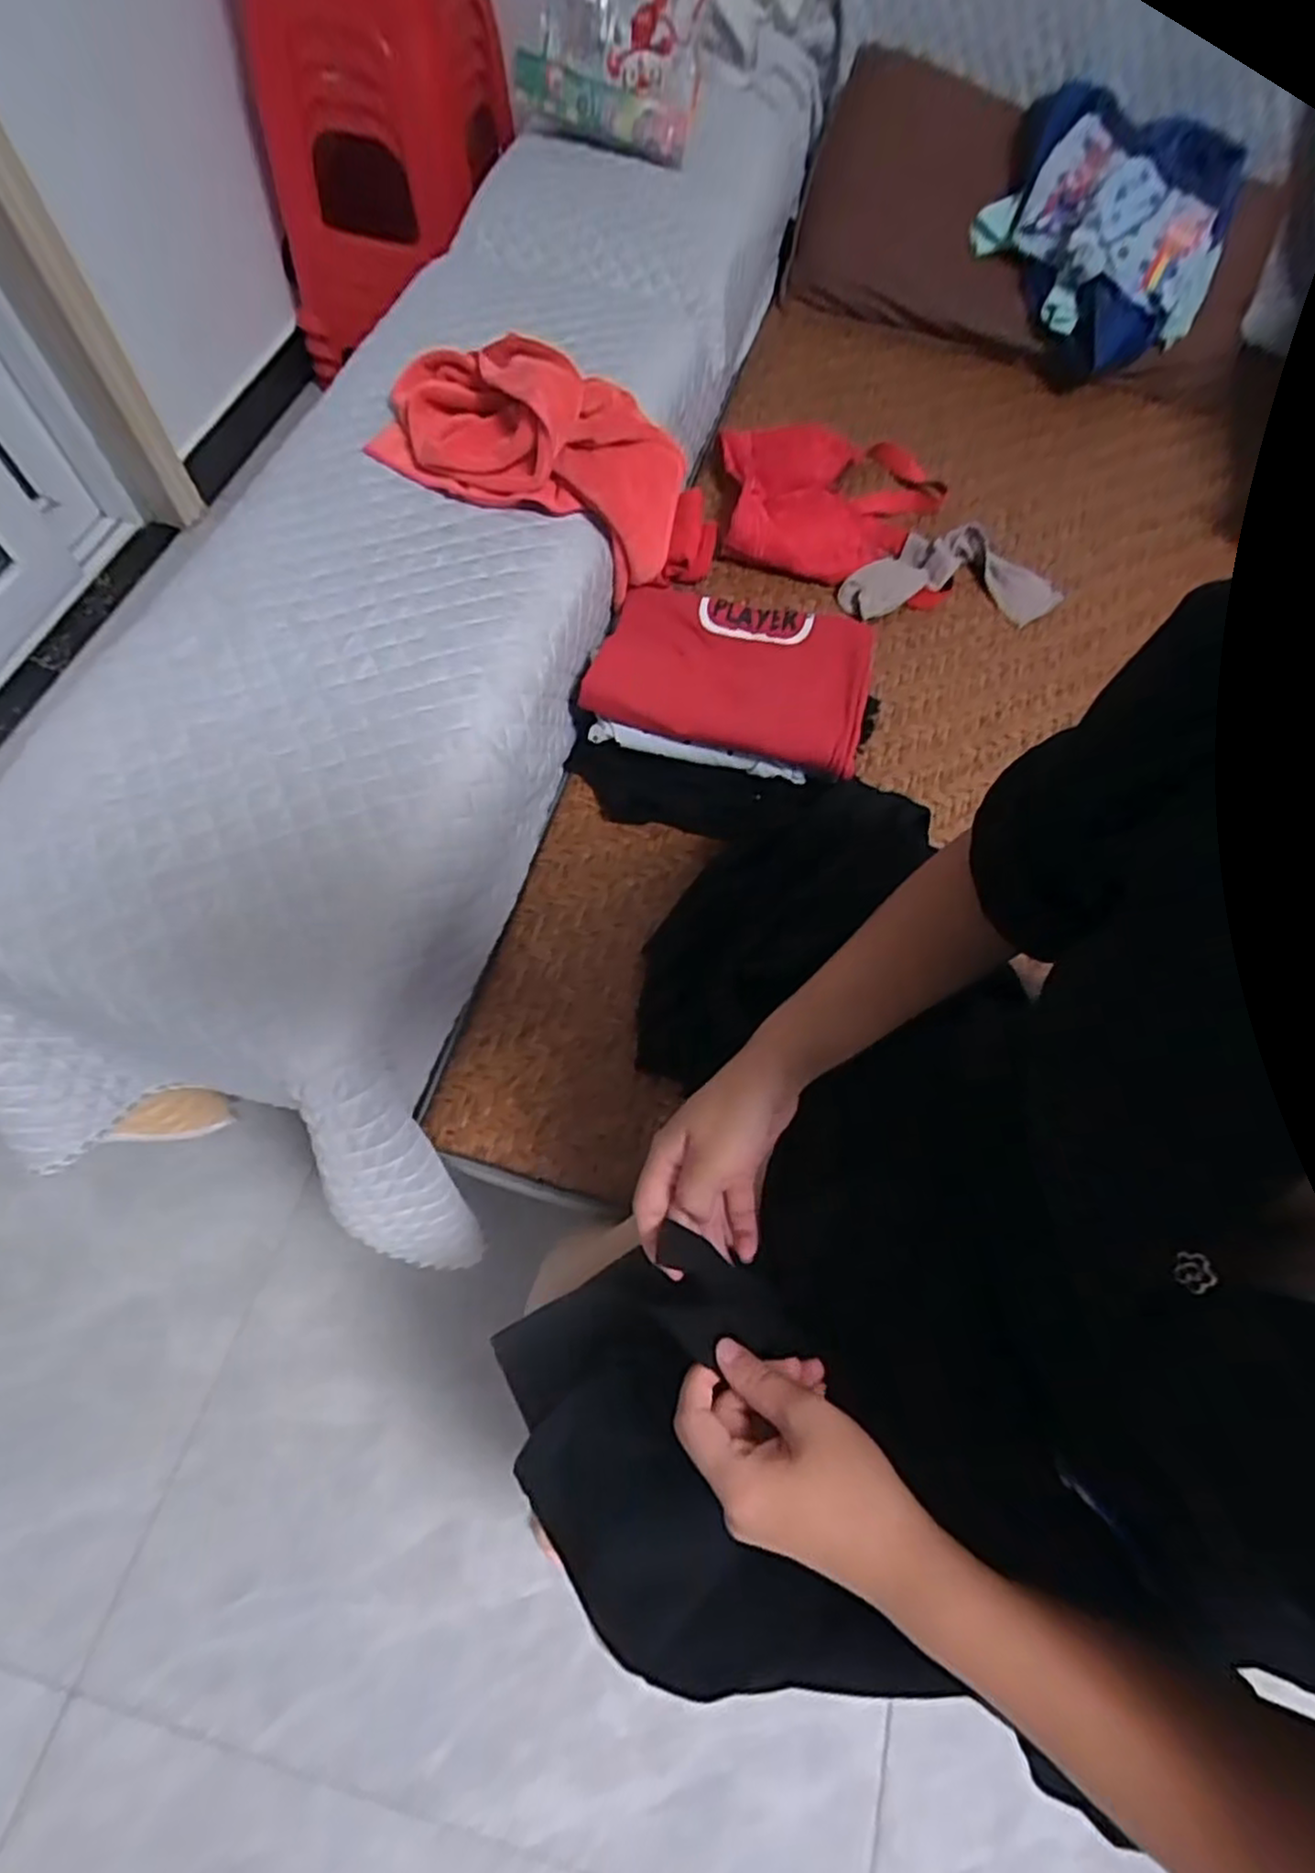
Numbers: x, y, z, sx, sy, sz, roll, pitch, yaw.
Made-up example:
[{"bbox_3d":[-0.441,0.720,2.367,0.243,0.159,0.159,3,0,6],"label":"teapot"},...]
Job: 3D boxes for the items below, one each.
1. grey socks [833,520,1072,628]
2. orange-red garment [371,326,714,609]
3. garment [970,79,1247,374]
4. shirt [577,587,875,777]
[{"bbox_3d":[0.333,-0.414,0.836,0.249,0.026,0.122,1,66,-4],"label":"grey socks"},{"bbox_3d":[-0.094,-0.418,0.637,0.281,0.118,0.133,18,69,-9],"label":"orange-red garment"},{"bbox_3d":[0.568,-0.902,0.943,0.308,0.146,0.207,33,68,10],"label":"garment"},{"bbox_3d":[0.069,-0.246,0.665,0.241,0.033,0.169,16,66,3],"label":"shirt"}]

